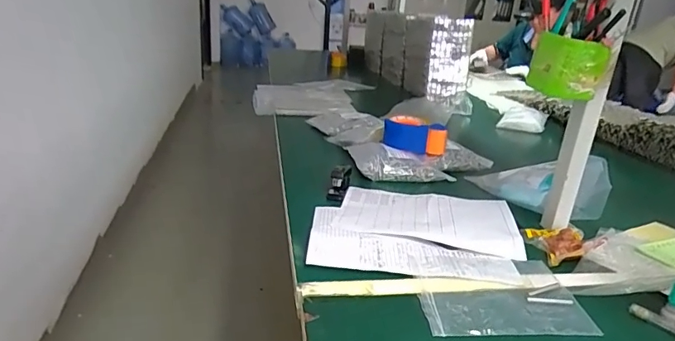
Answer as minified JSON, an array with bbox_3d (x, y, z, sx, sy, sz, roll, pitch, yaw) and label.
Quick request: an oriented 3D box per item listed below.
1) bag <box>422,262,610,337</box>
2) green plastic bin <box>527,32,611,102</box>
[{"bbox_3d":[0.203,0.160,0.588,0.203,0.006,0.144,1,22,-7],"label":"bag"},{"bbox_3d":[0.324,-0.147,0.656,0.070,0.080,0.080,-6,24,-22],"label":"green plastic bin"}]

